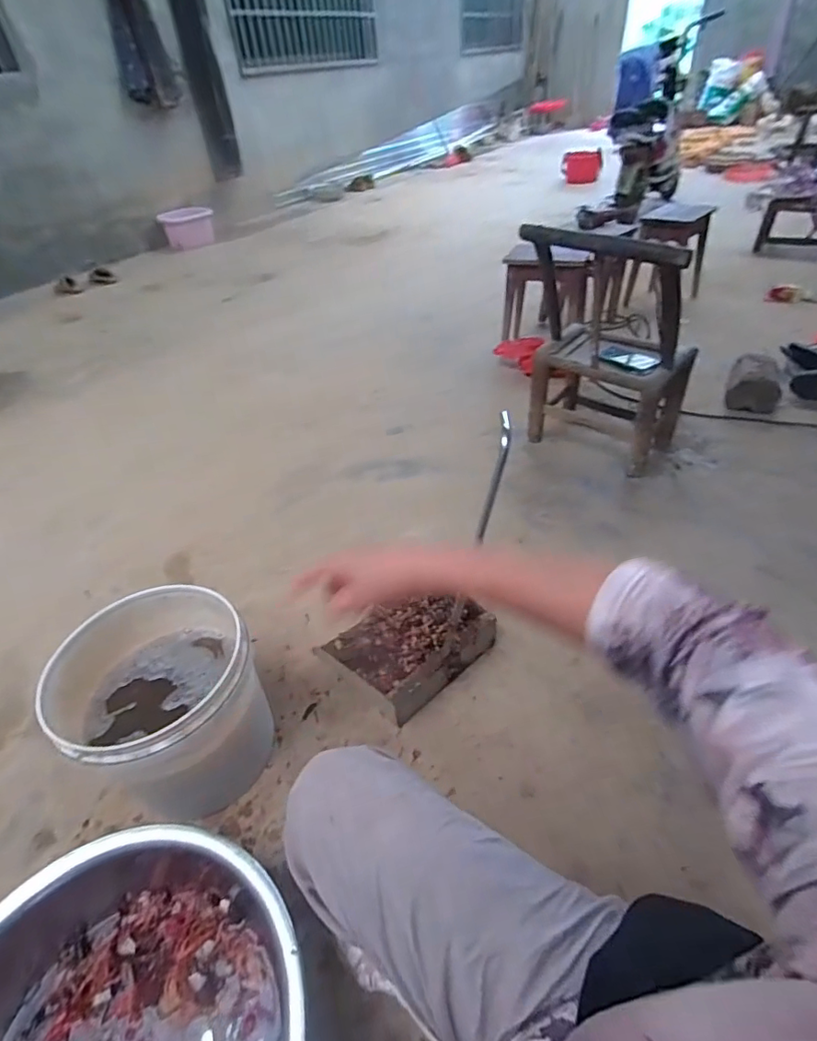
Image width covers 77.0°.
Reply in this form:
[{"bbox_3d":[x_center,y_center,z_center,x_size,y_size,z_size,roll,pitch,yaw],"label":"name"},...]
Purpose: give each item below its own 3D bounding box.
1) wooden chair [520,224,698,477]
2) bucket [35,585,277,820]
[{"bbox_3d":[0.525,-0.463,1.363,0.379,0.604,0.403,28,52,31],"label":"wooden chair"},{"bbox_3d":[-0.393,0.315,0.874,0.273,0.283,0.281,-3,43,3],"label":"bucket"}]

